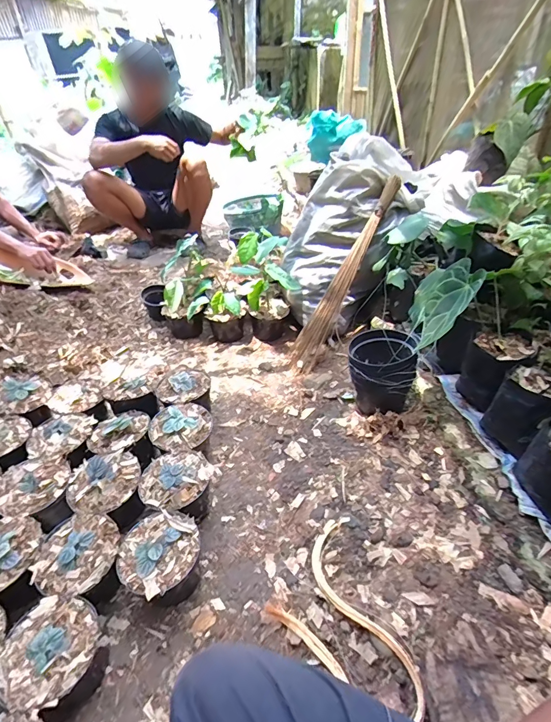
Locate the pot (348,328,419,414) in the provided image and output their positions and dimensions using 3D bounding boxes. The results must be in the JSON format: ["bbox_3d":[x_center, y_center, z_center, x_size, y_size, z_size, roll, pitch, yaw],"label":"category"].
[{"bbox_3d":[0.280,0.050,1.077,0.168,0.240,0.155,8,37,14],"label":"pot"}]

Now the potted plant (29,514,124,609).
[{"bbox_3d":[-0.359,0.383,0.744,0.144,0.112,0.144,-1,36,1],"label":"potted plant"}]

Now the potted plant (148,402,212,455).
[{"bbox_3d":[-0.227,0.192,0.980,0.145,0.128,0.145,0,38,0],"label":"potted plant"}]

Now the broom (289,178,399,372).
[{"bbox_3d":[0.230,-0.279,1.318,0.124,0.696,0.101,33,11,35],"label":"broom"}]

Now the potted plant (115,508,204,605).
[{"bbox_3d":[-0.214,0.375,0.746,0.144,0.112,0.144,16,40,22],"label":"potted plant"}]

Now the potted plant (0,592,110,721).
[{"bbox_3d":[-0.349,0.472,0.630,0.141,0.113,0.139,24,44,31],"label":"potted plant"}]

